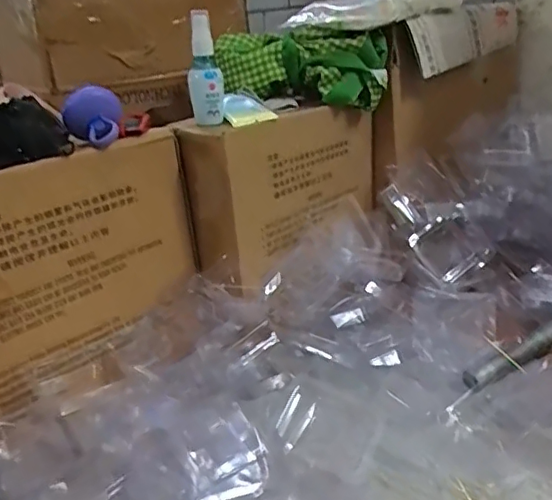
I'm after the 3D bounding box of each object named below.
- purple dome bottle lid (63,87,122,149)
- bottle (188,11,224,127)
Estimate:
[{"bbox_3d":[-0.189,-0.138,0.578,0.055,0.055,0.068,-11,23,-15],"label":"purple dome bottle lid"},{"bbox_3d":[-0.079,-0.198,0.622,0.036,0.118,0.040,-5,22,-3],"label":"bottle"}]

